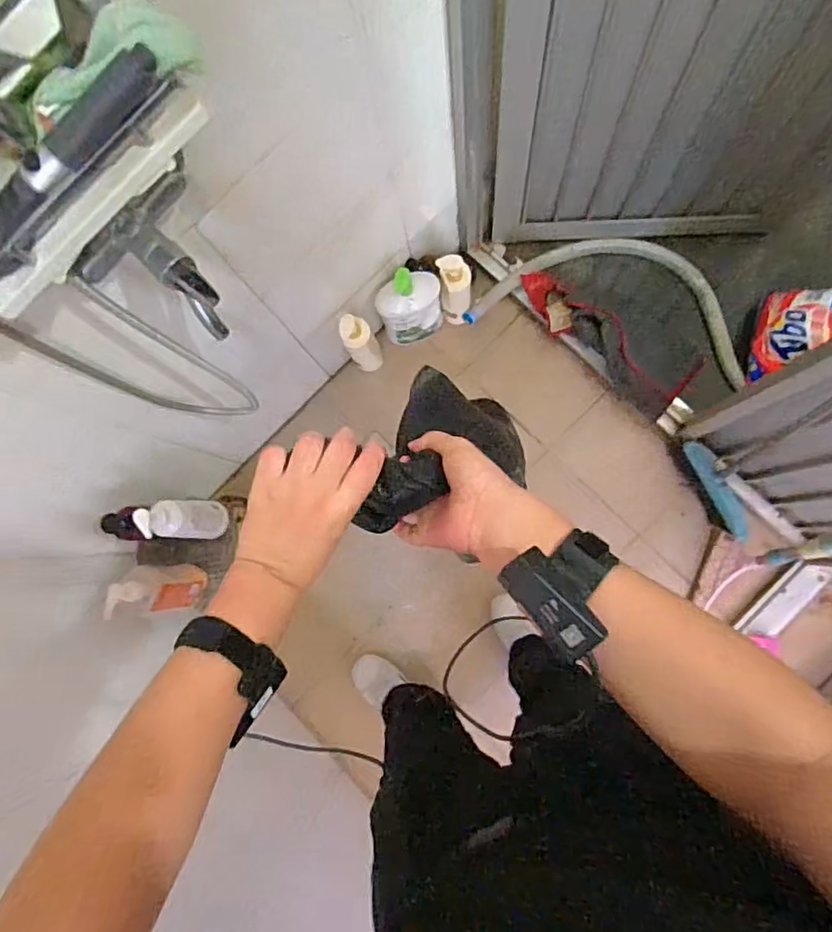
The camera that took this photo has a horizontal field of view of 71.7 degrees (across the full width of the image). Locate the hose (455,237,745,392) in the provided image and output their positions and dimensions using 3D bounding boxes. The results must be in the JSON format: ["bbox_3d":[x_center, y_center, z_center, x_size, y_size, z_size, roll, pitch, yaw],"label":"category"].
[{"bbox_3d":[0.496,-0.423,1.436,0.685,0.064,0.314,16,85,7],"label":"hose"}]

